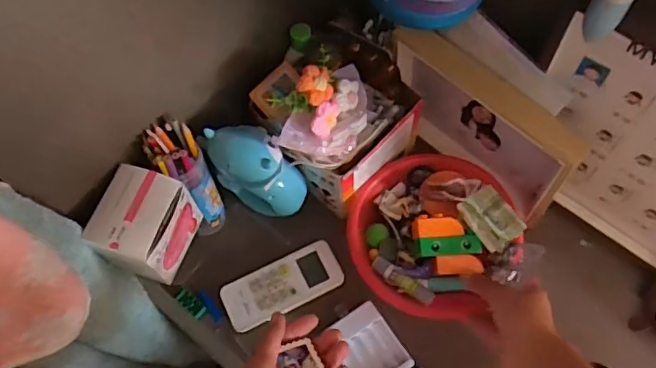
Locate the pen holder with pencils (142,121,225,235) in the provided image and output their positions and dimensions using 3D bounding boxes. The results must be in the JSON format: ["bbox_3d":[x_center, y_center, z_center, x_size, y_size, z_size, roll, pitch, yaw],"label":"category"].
[{"bbox_3d":[-0.142,-0.002,0.601,0.049,0.161,0.060,4,65,5],"label":"pen holder with pencils"}]

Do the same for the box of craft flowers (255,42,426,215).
[{"bbox_3d":[0.005,-0.074,0.610,0.136,0.149,0.145,37,72,18],"label":"box of craft flowers"}]

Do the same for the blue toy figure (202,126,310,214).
[{"bbox_3d":[-0.076,-0.010,0.618,0.094,0.120,0.058,28,70,15],"label":"blue toy figure"}]

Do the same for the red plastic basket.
[{"bbox_3d":[0.107,0.045,0.609,0.161,0.052,0.163,-1,65,3],"label":"red plastic basket"}]

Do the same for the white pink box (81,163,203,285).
[{"bbox_3d":[-0.172,0.041,0.548,0.071,0.076,0.087,17,67,11],"label":"white pink box"}]

